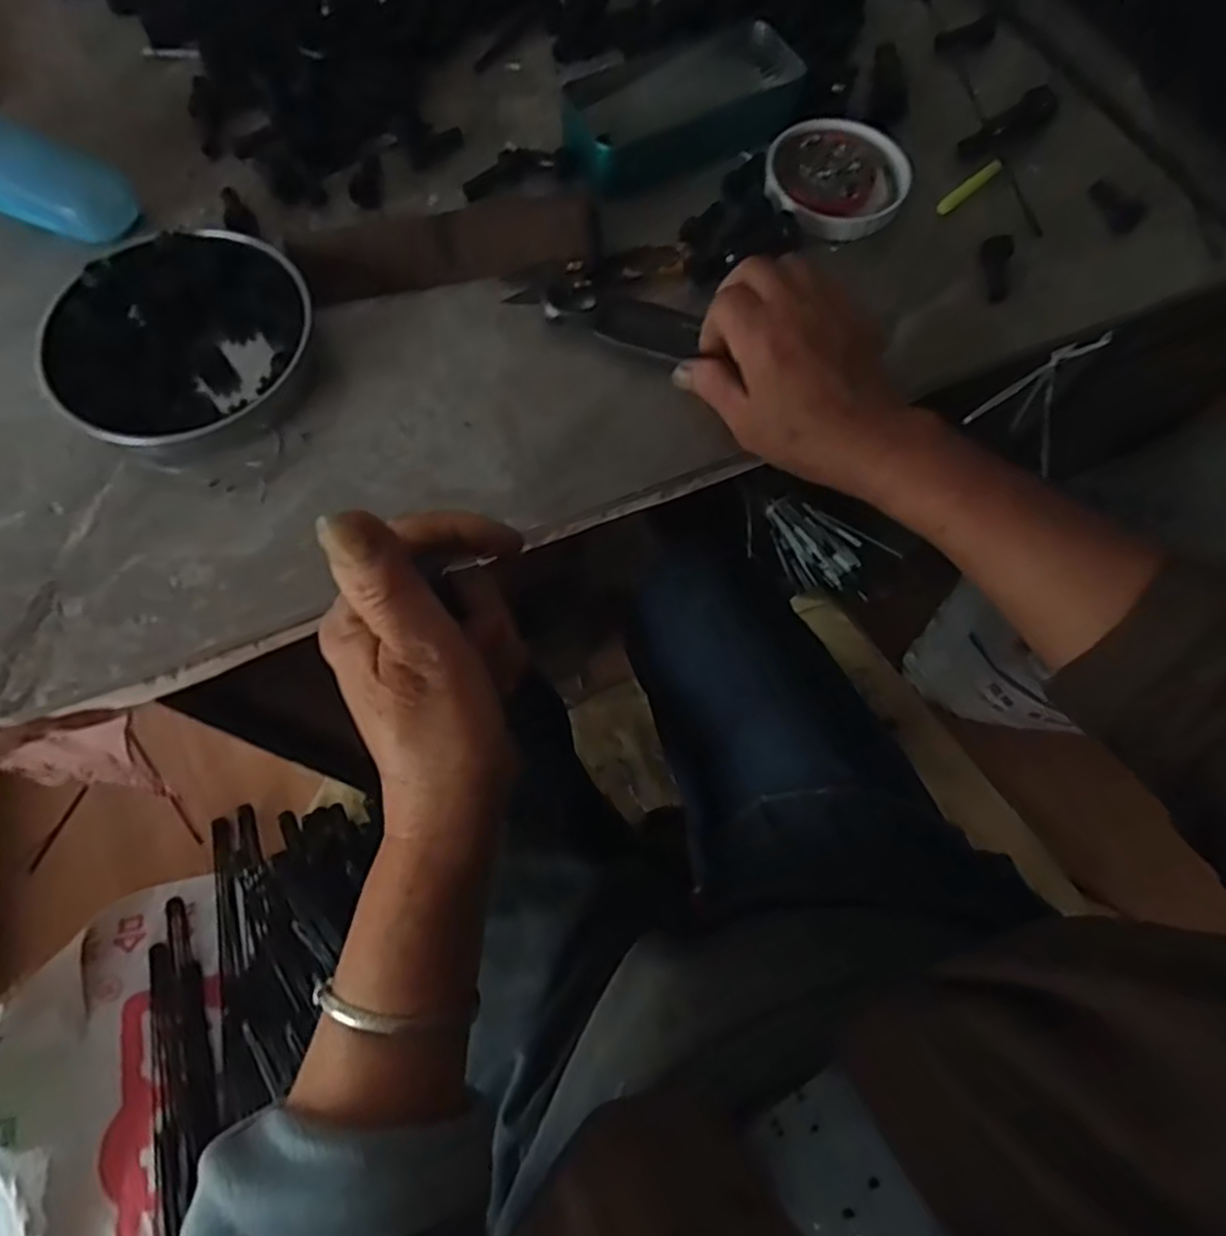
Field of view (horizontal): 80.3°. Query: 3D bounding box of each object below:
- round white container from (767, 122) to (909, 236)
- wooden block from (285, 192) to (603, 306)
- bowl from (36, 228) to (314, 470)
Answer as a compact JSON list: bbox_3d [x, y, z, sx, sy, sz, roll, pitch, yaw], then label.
[{"bbox_3d":[0.138,-0.278,0.457,0.085,0.015,0.098,41,75,14],"label":"round white container"},{"bbox_3d":[-0.094,-0.218,0.425,0.173,0.025,0.032,-10,70,-3],"label":"wooden block"},{"bbox_3d":[-0.235,-0.152,0.403,0.136,0.032,0.125,0,70,1],"label":"bowl"}]

